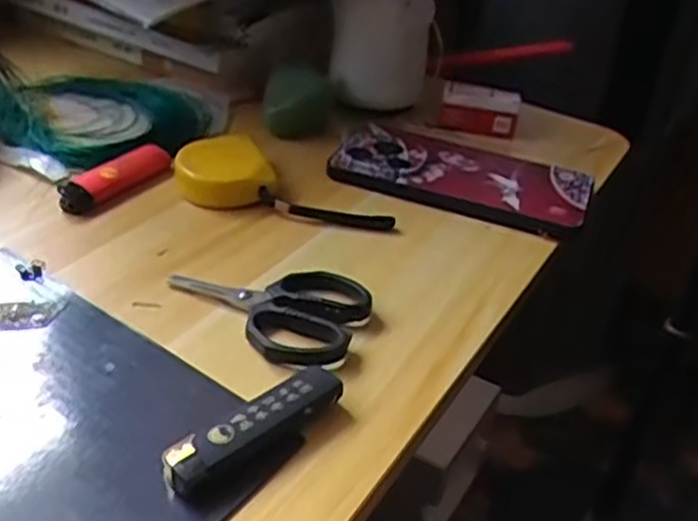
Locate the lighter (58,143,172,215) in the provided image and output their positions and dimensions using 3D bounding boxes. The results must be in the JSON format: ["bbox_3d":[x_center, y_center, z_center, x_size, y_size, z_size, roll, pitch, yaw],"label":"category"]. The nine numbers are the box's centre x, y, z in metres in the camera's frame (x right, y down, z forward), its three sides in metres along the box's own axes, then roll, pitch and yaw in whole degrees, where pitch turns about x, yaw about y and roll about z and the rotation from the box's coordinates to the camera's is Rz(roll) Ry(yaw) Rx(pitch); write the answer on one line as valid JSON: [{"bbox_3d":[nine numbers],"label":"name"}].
[{"bbox_3d":[-0.139,-0.051,0.439,0.029,0.012,0.077,27,39,26],"label":"lighter"}]

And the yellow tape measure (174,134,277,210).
[{"bbox_3d":[-0.075,-0.053,0.444,0.052,0.022,0.050,-11,38,-25],"label":"yellow tape measure"}]

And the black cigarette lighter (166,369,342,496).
[{"bbox_3d":[-0.038,0.065,0.285,0.024,0.014,0.079,32,41,31],"label":"black cigarette lighter"}]

